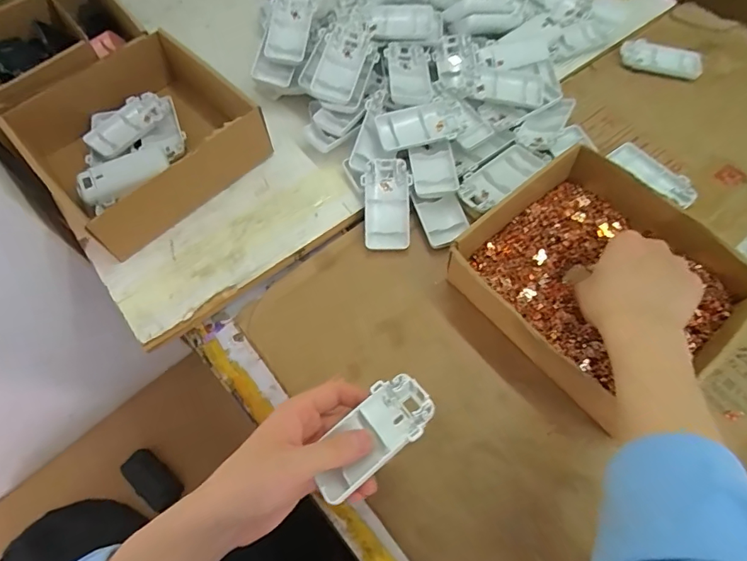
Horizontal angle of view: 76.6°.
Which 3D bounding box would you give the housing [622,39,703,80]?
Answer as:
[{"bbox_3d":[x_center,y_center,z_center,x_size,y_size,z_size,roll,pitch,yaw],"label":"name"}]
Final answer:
[{"bbox_3d":[0.369,-0.285,0.608,0.096,0.008,0.047,15,65,10],"label":"housing"}]

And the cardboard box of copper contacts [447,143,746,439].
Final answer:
[{"bbox_3d":[0.202,0.004,0.425,0.186,0.060,0.211,-38,70,-13],"label":"cardboard box of copper contacts"}]

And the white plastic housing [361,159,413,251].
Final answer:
[{"bbox_3d":[0.014,-0.081,0.502,0.049,0.015,0.097,-1,80,2],"label":"white plastic housing"}]

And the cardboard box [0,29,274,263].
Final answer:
[{"bbox_3d":[-0.257,-0.162,0.527,0.234,0.074,0.207,-40,69,-16],"label":"cardboard box"}]

